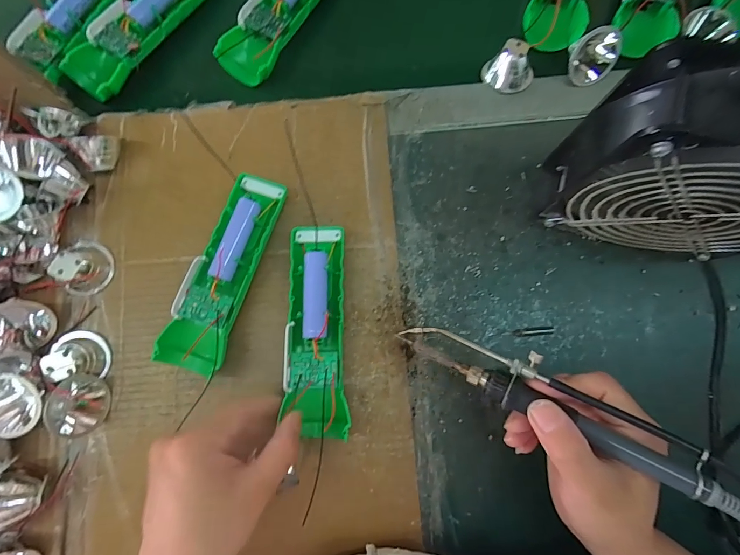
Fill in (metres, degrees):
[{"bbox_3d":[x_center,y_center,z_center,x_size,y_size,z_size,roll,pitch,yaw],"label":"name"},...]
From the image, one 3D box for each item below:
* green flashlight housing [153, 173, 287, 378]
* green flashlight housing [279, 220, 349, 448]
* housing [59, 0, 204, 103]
[{"bbox_3d":[-0.112,-0.004,0.293,0.046,0.029,0.156,20,84,3],"label":"green flashlight housing"},{"bbox_3d":[-0.040,0.040,0.286,0.044,0.031,0.160,-2,82,0],"label":"green flashlight housing"},{"bbox_3d":[-0.206,-0.231,0.336,0.158,0.018,0.052,-45,85,-4],"label":"housing"}]

